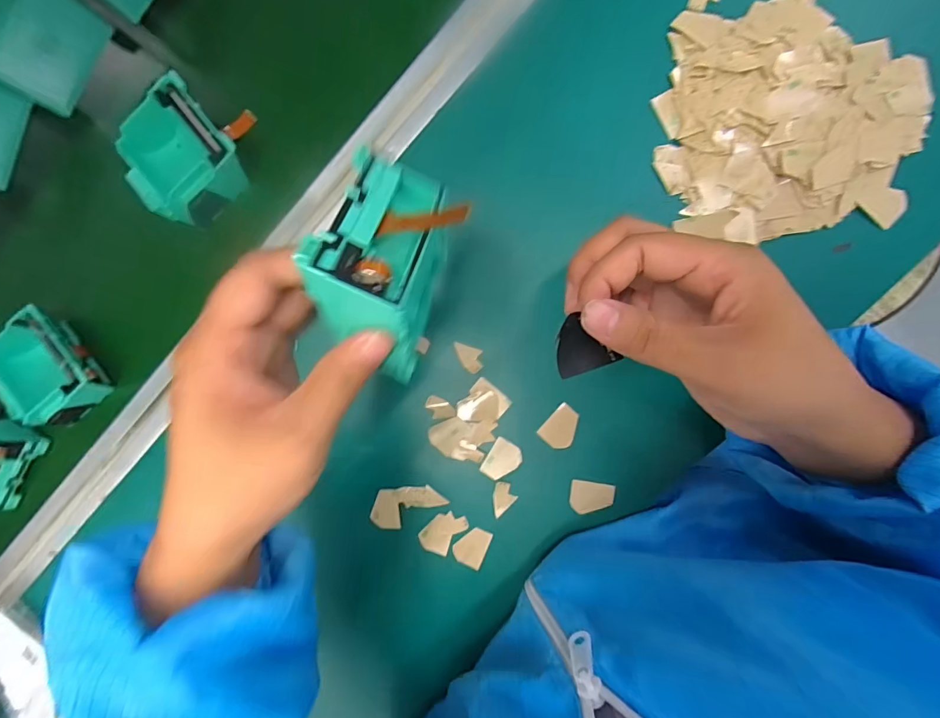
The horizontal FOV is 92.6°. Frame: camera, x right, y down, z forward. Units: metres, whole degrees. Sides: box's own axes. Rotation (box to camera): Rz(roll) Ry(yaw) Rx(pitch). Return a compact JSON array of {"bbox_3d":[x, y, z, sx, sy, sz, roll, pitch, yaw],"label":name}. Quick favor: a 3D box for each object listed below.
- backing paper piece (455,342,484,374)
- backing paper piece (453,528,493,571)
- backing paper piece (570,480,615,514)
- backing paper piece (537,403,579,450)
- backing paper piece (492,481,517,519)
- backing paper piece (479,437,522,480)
[{"bbox_3d":[-0.002,0.000,0.324,0.023,0.004,0.018,17,96,6],"label":"backing paper piece"},{"bbox_3d":[0.001,0.139,0.331,0.023,0.004,0.030,23,96,5],"label":"backing paper piece"},{"bbox_3d":[0.087,0.099,0.318,0.030,0.004,0.022,6,87,10],"label":"backing paper piece"},{"bbox_3d":[0.065,0.050,0.318,0.023,0.004,0.030,40,98,3],"label":"backing paper piece"},{"bbox_3d":[0.025,0.104,0.326,0.017,0.004,0.027,13,95,6],"label":"backing paper piece"},{"bbox_3d":[0.023,0.074,0.325,0.022,0.004,0.029,32,97,4],"label":"backing paper piece"}]

